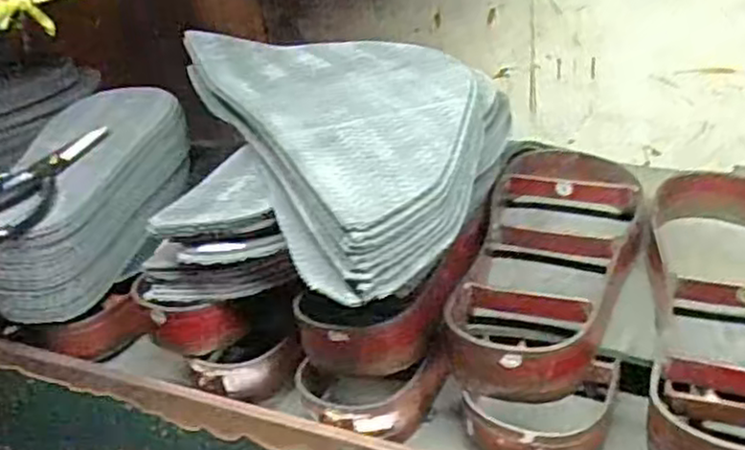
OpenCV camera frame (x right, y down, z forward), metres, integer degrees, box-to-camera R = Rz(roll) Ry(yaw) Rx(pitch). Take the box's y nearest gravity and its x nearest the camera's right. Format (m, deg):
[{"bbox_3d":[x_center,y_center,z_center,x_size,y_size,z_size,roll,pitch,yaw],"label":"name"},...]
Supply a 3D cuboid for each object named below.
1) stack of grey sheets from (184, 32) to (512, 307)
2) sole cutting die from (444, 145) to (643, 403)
[{"bbox_3d":[0.003,-0.081,0.522,0.210,0.063,0.358,-16,29,-15],"label":"stack of grey sheets"},{"bbox_3d":[0.135,0.025,0.526,0.116,0.055,0.296,3,30,19],"label":"sole cutting die"}]

